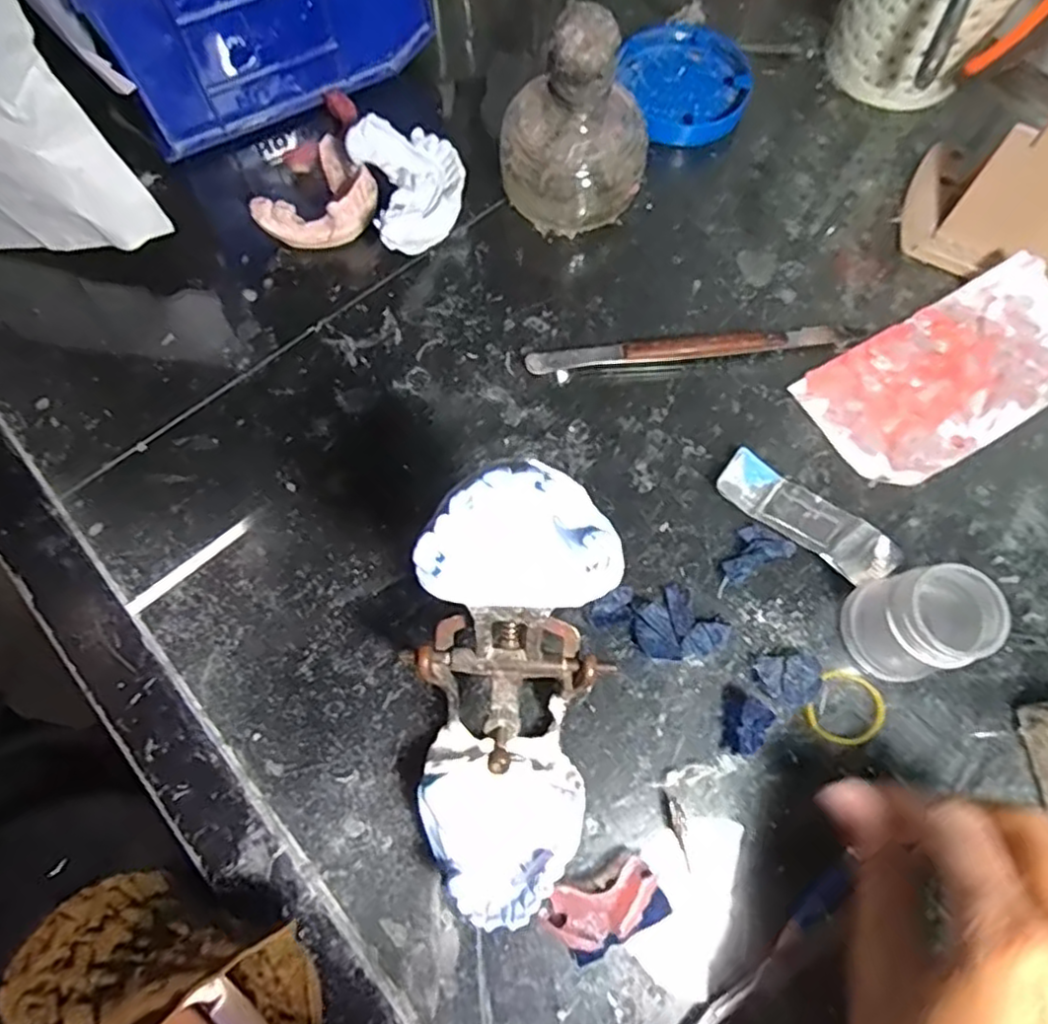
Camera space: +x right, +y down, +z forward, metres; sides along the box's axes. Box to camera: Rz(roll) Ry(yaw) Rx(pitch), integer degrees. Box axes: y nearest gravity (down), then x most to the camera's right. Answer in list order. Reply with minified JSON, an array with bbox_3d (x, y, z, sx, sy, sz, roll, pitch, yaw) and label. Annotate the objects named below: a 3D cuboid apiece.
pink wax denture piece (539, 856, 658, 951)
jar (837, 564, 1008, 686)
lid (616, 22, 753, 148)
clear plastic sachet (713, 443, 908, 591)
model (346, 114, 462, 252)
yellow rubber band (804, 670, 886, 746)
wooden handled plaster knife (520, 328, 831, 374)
[{"bbox_3d":[0.029,0.152,0.258,0.044,0.018,0.022,-18,72,-6],"label":"pink wax denture piece"},{"bbox_3d":[0.165,0.046,0.279,0.043,0.050,0.043,0,71,0],"label":"jar"},{"bbox_3d":[0.096,-0.259,0.402,0.067,0.020,0.079,-21,73,-7],"label":"lid"},{"bbox_3d":[0.132,0.003,0.314,0.085,0.009,0.026,36,75,11],"label":"clear plastic sachet"},{"bbox_3d":[-0.057,-0.169,0.355,0.053,0.038,0.069,-19,72,-6],"label":"model"},{"bbox_3d":[0.139,0.085,0.289,0.030,0.004,0.032,0,71,0],"label":"yellow rubber band"},{"bbox_3d":[0.080,-0.083,0.343,0.156,0.009,0.011,-6,72,-2],"label":"wooden handled plaster knife"}]

